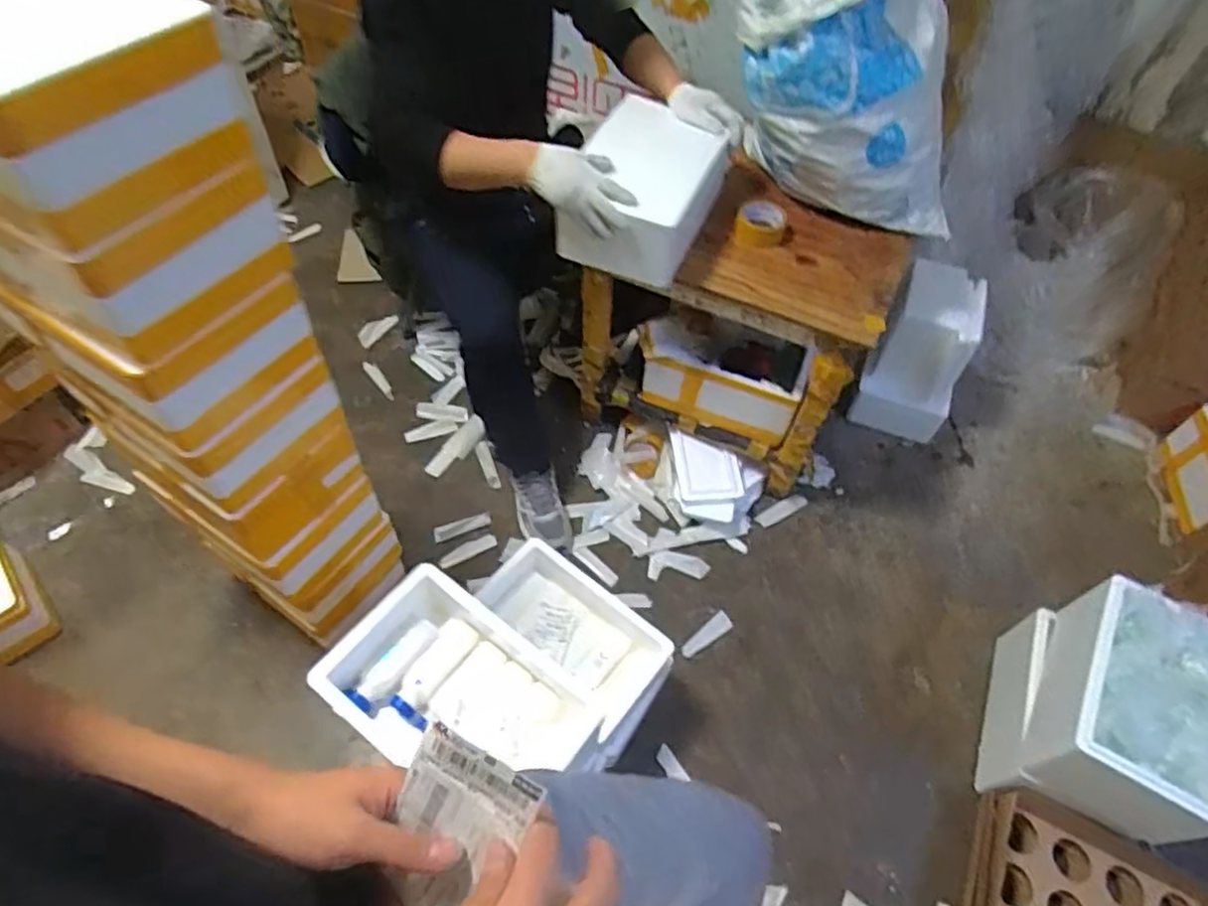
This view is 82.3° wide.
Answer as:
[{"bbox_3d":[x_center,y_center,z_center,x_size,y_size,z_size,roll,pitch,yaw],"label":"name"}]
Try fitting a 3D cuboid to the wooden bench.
[{"bbox_3d":[0.257,-0.268,1.504,0.570,0.559,0.318,17,56,10],"label":"wooden bench"}]

